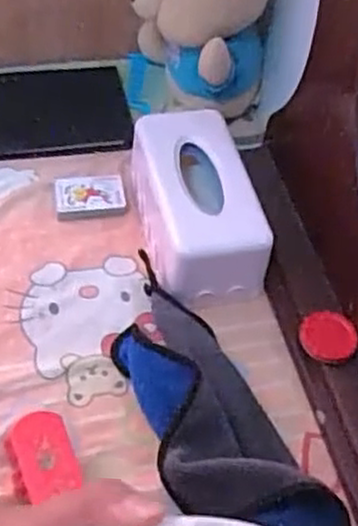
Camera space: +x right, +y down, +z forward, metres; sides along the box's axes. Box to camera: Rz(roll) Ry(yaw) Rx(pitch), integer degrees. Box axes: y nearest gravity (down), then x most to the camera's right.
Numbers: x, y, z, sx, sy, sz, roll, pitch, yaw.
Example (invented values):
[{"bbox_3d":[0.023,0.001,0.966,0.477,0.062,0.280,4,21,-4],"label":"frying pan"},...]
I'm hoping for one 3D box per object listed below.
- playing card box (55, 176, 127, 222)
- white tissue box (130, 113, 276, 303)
[{"bbox_3d":[-0.120,-0.089,0.975,0.093,0.021,0.068,-1,52,-7],"label":"playing card box"},{"bbox_3d":[0.023,-0.076,0.927,0.128,0.110,0.248,-7,53,-11],"label":"white tissue box"}]

